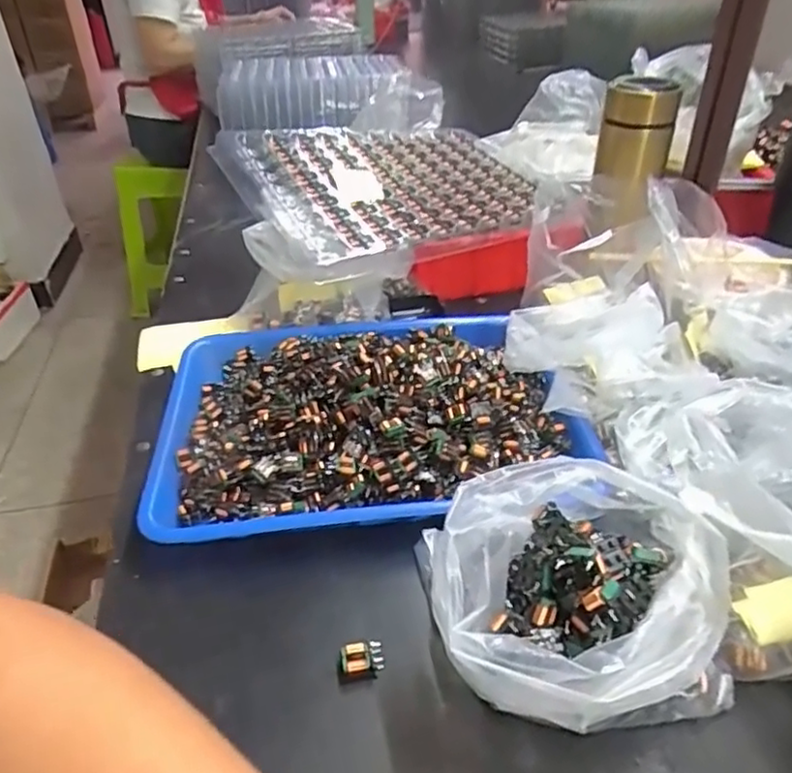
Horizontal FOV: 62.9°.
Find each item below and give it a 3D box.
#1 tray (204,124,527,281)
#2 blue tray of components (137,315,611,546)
[{"bbox_3d":[-0.001,-0.216,0.708,0.320,0.031,0.233,-15,52,-27],"label":"tray"},{"bbox_3d":[-0.024,0.009,0.524,0.330,0.065,0.240,-5,37,-5],"label":"blue tray of components"}]

